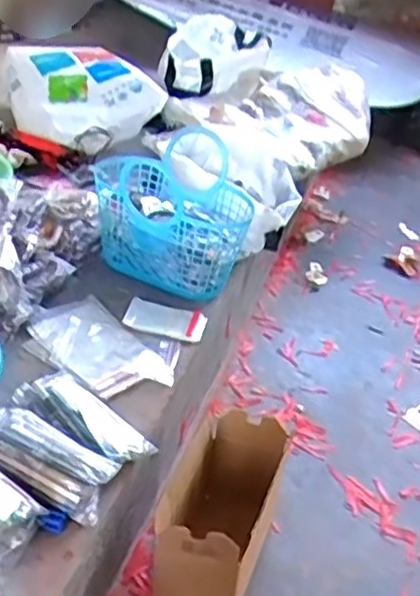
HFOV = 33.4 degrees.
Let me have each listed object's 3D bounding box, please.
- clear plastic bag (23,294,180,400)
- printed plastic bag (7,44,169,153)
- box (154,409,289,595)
[{"bbox_3d":[-0.159,0.071,1.030,0.217,0.027,0.158,26,37,29],"label":"clear plastic bag"},{"bbox_3d":[-0.306,-0.483,1.646,0.284,0.137,0.332,-14,37,-30],"label":"printed plastic bag"},{"bbox_3d":[0.010,0.293,0.927,0.112,0.199,0.218,15,33,14],"label":"box"}]

